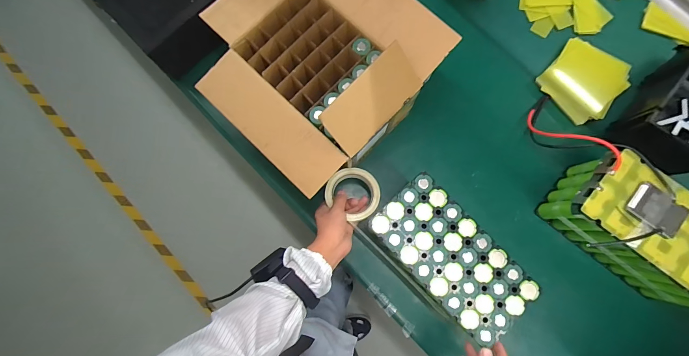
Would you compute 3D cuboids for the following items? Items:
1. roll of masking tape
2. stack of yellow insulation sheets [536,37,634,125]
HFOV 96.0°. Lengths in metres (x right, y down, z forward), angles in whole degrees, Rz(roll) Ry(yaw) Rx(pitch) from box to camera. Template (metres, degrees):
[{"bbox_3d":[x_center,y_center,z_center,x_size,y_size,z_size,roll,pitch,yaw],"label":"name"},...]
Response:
[{"bbox_3d":[0.018,0.028,0.594,0.101,0.017,0.090,34,85,6],"label":"roll of masking tape"},{"bbox_3d":[0.520,-0.210,0.675,0.150,0.028,0.154,41,86,7],"label":"stack of yellow insulation sheets"}]

